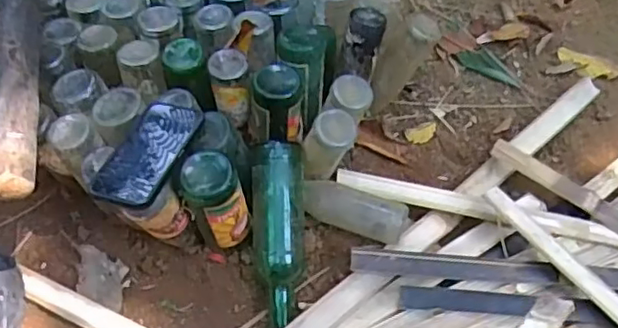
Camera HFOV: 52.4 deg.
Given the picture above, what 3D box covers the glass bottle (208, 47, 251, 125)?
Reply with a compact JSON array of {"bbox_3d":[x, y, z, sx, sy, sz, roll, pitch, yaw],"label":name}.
[{"bbox_3d":[-0.113,-0.110,0.907,0.052,0.096,0.060,-7,56,-9],"label":"glass bottle"}]

